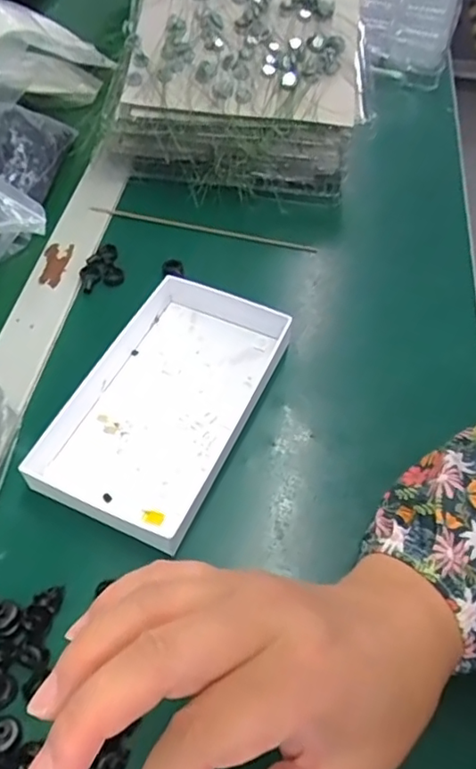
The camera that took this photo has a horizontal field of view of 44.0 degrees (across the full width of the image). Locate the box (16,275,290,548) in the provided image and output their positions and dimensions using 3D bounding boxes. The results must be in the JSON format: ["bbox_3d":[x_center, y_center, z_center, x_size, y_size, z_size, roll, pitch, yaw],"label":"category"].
[{"bbox_3d":[-0.048,0.006,0.380,0.109,0.023,0.171,21,56,14],"label":"box"}]

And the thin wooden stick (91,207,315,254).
[{"bbox_3d":[-0.030,-0.128,0.490,0.190,0.011,0.008,10,54,7],"label":"thin wooden stick"}]

